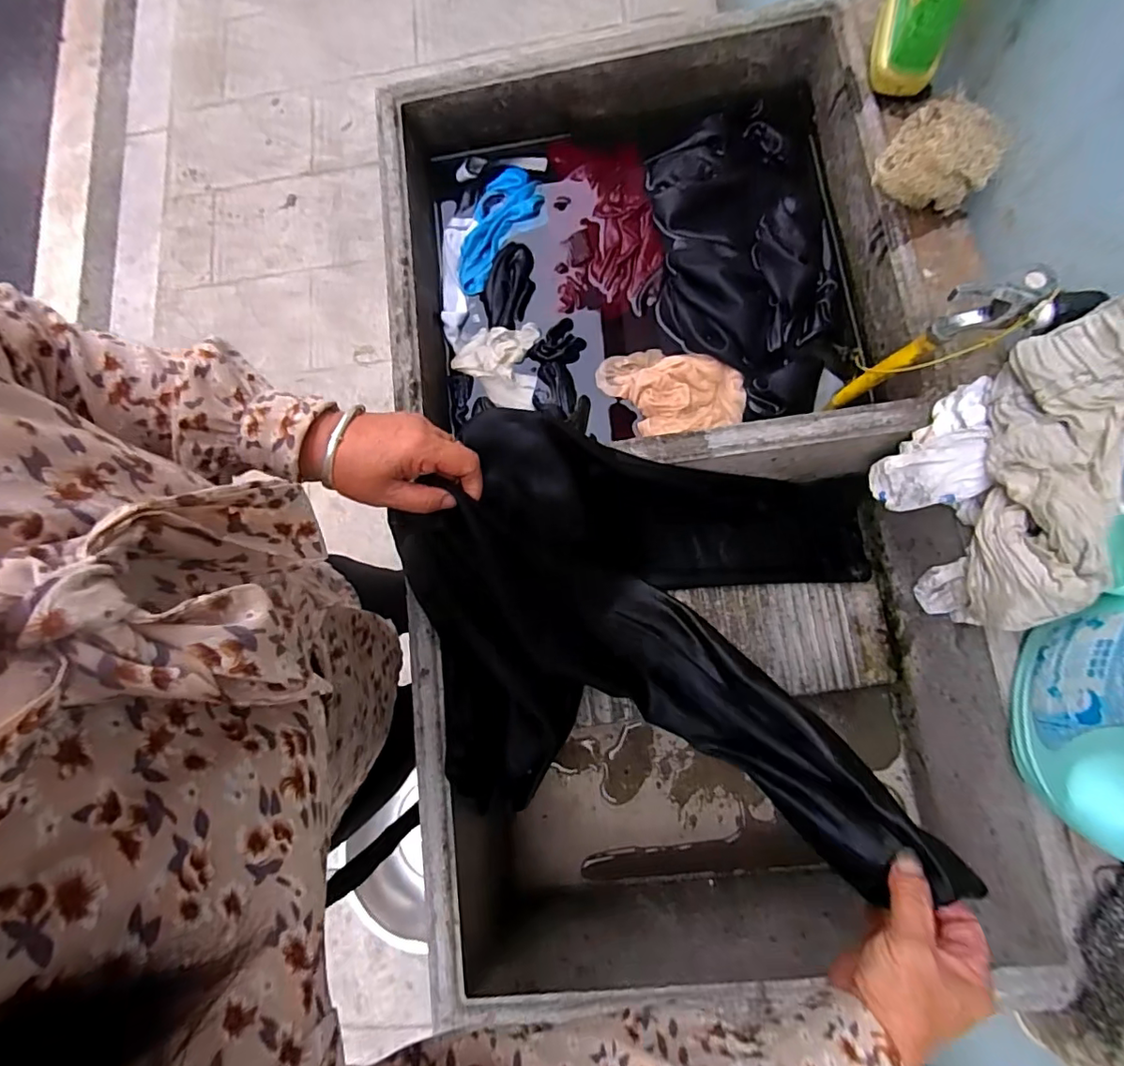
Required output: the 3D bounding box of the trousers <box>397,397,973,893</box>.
[{"bbox_3d":[0.104,0.079,0.502,0.415,0.202,0.332,5,79,2],"label":"trousers"}]

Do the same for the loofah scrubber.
[{"bbox_3d":[0.348,-0.346,0.506,0.093,0.064,0.069,37,82,8],"label":"loofah scrubber"}]

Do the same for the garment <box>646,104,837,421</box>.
[{"bbox_3d":[0.205,-0.315,0.633,0.197,0.047,0.384,-3,79,1],"label":"garment"}]

